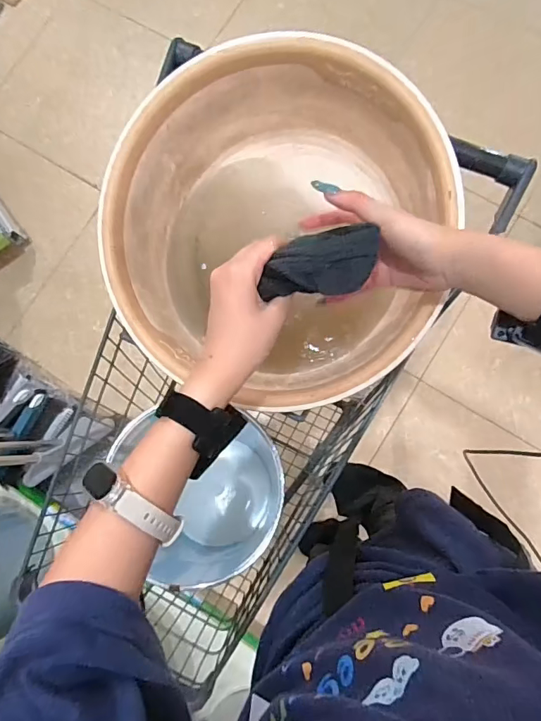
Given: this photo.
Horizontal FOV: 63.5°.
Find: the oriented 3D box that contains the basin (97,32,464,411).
[{"bbox_3d":[0.002,-0.121,0.467,0.332,0.185,0.320,-27,80,0],"label":"basin"}]

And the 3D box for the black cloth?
[{"bbox_3d":[0.038,-0.075,0.338,0.087,0.027,0.045,-3,81,4],"label":"black cloth"}]

